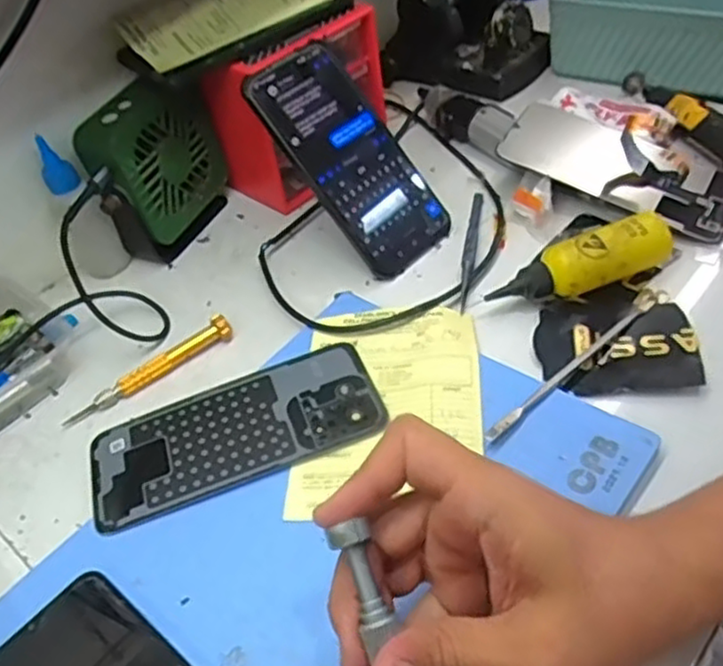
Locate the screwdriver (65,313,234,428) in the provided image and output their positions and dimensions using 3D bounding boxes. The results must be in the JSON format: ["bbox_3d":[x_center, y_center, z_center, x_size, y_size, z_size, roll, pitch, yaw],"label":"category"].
[{"bbox_3d":[-0.135,0.023,0.457,0.114,0.018,0.011,-30,49,-20],"label":"screwdriver"}]

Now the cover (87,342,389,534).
[{"bbox_3d":[-0.073,0.055,0.412,0.168,0.006,0.080,-19,46,-11],"label":"cover"}]

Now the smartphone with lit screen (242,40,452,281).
[{"bbox_3d":[-0.007,-0.123,0.502,0.079,0.010,0.167,-40,97,-28],"label":"smartphone with lit screen"}]

